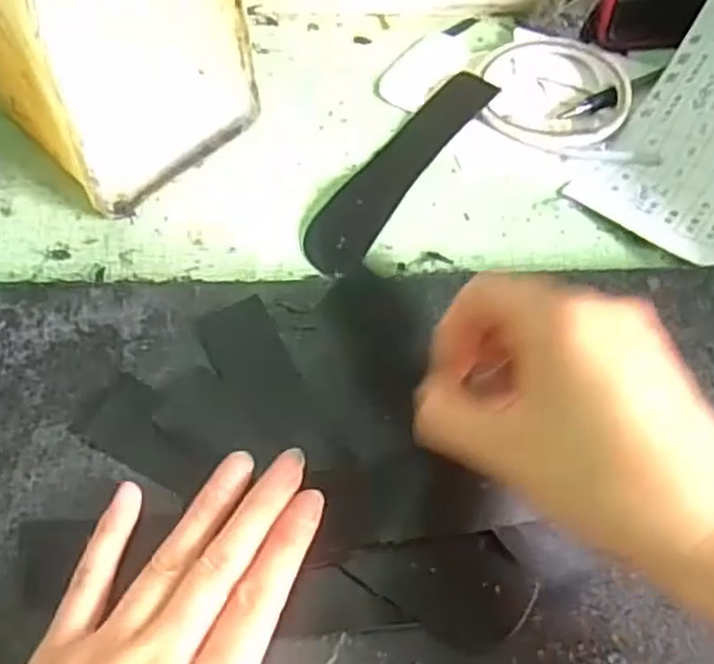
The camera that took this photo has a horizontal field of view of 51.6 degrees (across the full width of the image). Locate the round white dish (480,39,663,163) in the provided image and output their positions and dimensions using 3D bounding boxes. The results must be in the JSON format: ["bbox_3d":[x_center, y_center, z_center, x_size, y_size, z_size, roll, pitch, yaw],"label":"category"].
[{"bbox_3d":[0.127,-0.144,0.446,0.103,0.013,0.089,9,61,2],"label":"round white dish"}]

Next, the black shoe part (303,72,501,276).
[{"bbox_3d":[0.024,-0.095,0.424,0.037,0.006,0.159,32,64,14],"label":"black shoe part"}]

